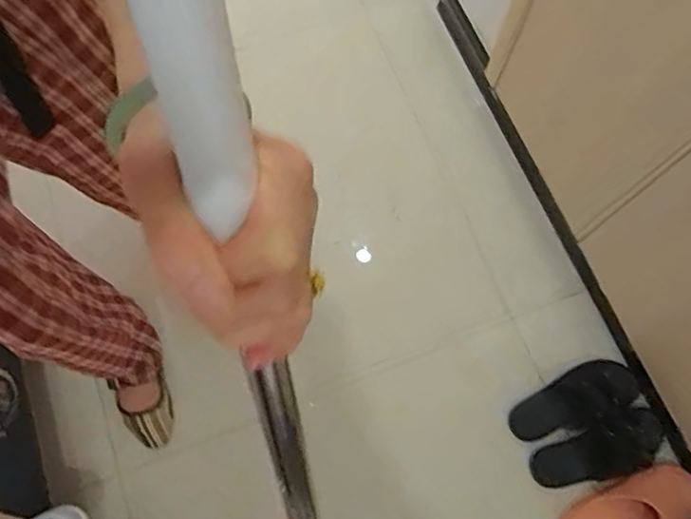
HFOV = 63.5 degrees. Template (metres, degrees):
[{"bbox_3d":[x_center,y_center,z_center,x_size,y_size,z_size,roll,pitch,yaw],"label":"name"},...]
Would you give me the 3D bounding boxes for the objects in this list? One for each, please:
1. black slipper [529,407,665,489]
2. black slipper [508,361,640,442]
[{"bbox_3d":[0.451,0.339,0.983,0.240,0.068,0.104,-26,74,-9],"label":"black slipper"},{"bbox_3d":[0.417,0.261,1.022,0.240,0.051,0.101,-27,74,-9],"label":"black slipper"}]

